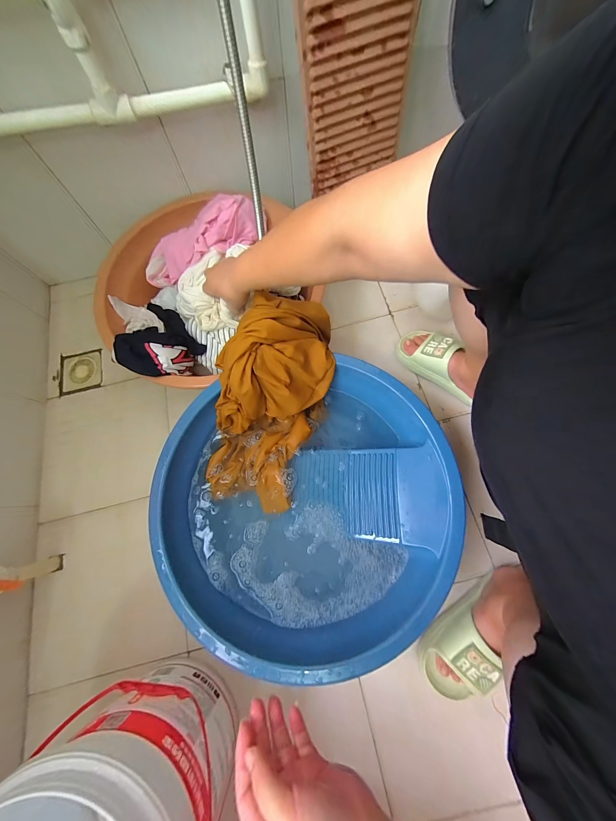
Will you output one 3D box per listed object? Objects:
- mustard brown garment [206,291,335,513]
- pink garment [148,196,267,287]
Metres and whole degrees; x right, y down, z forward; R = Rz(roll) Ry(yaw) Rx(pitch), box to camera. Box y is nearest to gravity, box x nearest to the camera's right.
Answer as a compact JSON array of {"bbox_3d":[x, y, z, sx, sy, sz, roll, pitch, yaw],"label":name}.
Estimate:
[{"bbox_3d":[-0.067,-0.019,0.500,0.176,0.120,0.361,16,100,6],"label":"mustard brown garment"},{"bbox_3d":[-0.240,-0.370,0.601,0.285,0.074,0.122,-20,72,14],"label":"pink garment"}]

